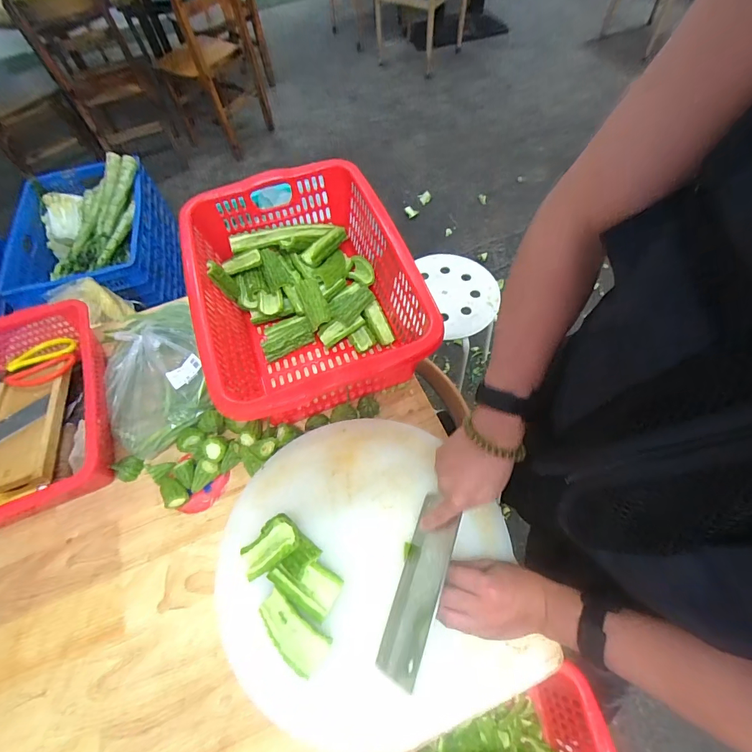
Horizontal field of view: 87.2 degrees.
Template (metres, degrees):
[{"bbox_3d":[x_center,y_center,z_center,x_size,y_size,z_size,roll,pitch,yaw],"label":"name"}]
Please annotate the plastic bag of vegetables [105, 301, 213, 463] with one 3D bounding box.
[{"bbox_3d":[-0.371,0.001,0.667,0.166,0.068,0.258,-20,62,-7],"label":"plastic bag of vegetables"}]

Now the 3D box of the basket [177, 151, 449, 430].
[{"bbox_3d":[-0.117,-0.141,0.677,0.320,0.170,0.464,-18,61,-6],"label":"basket"}]

